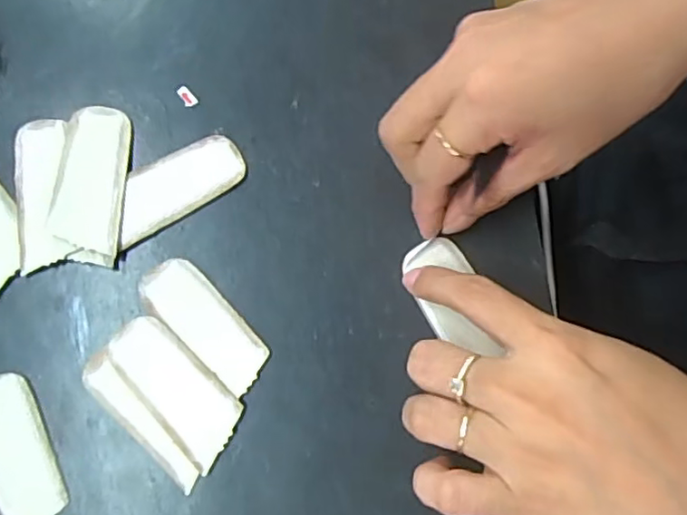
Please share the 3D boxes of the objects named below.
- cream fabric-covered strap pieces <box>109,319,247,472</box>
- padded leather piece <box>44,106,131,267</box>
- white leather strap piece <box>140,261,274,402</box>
[{"bbox_3d":[-0.077,0.059,0.277,0.032,0.004,0.070,-44,82,-7],"label":"cream fabric-covered strap pieces"},{"bbox_3d":[-0.121,-0.036,0.291,0.033,0.005,0.076,3,80,1],"label":"padded leather piece"},{"bbox_3d":[-0.064,0.029,0.283,0.069,0.004,0.027,42,82,7],"label":"white leather strap piece"}]

